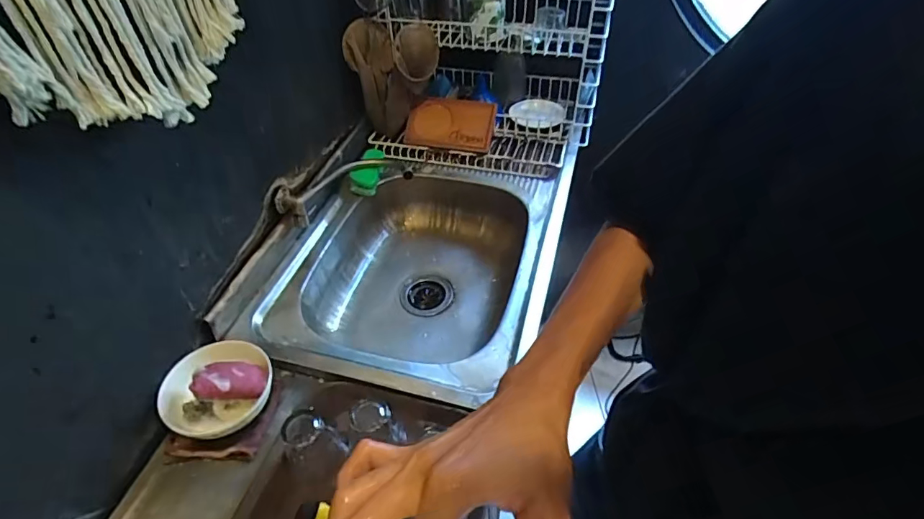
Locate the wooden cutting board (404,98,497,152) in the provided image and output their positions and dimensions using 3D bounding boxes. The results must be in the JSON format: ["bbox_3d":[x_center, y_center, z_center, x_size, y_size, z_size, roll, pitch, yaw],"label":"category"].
[{"bbox_3d":[-0.027,-0.317,1.154,0.198,0.023,0.128,11,81,3],"label":"wooden cutting board"}]

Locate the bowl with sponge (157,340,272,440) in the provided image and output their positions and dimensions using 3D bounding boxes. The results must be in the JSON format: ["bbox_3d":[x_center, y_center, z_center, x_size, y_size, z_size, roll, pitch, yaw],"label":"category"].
[{"bbox_3d":[-0.345,0.179,0.701,0.128,0.064,0.148,34,56,30],"label":"bowl with sponge"}]

